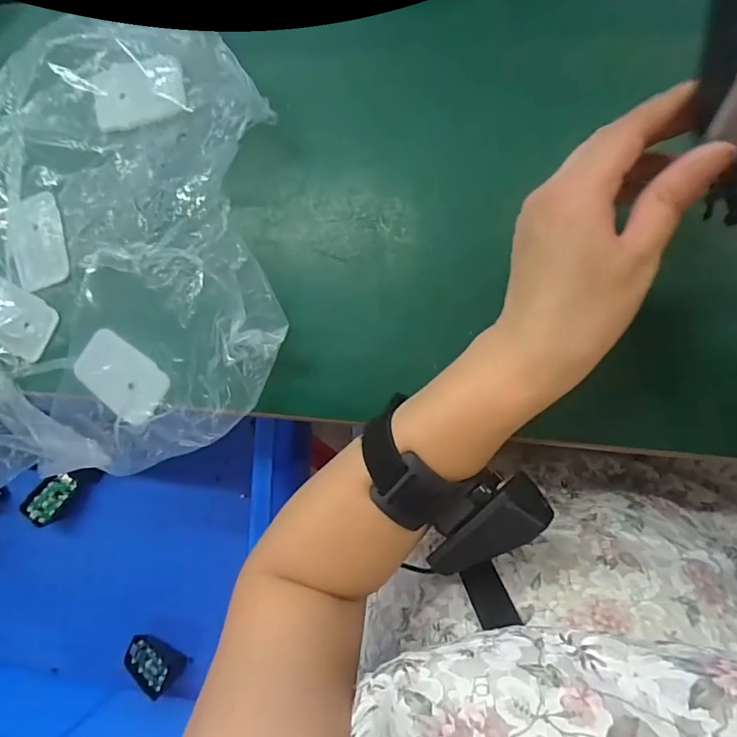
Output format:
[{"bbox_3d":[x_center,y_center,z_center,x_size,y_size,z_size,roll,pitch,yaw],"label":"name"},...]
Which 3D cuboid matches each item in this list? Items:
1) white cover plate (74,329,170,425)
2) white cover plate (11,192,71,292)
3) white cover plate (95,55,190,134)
[{"bbox_3d":[-0.171,0.007,0.331,0.067,0.010,0.044,33,92,5],"label":"white cover plate"},{"bbox_3d":[-0.238,-0.090,0.347,0.040,0.009,0.064,-4,102,1],"label":"white cover plate"},{"bbox_3d":[-0.159,-0.189,0.333,0.075,0.005,0.036,-4,113,17],"label":"white cover plate"}]

